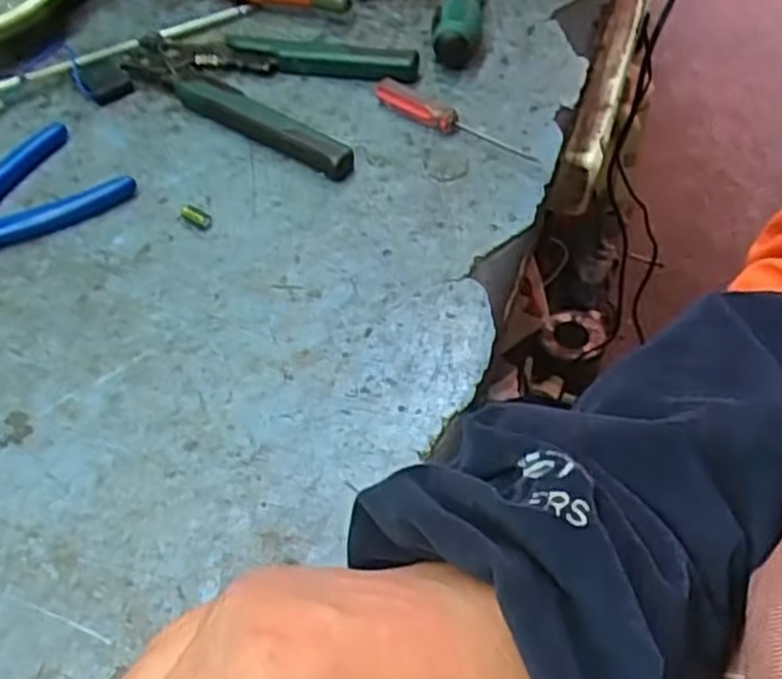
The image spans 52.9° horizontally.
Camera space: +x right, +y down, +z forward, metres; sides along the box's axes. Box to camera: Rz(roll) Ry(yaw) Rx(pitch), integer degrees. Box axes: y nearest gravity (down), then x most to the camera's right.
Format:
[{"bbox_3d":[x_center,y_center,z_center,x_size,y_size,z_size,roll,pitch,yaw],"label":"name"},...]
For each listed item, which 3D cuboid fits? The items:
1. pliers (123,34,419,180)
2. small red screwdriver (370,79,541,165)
[{"bbox_3d":[-0.067,-0.166,0.489,0.173,0.015,0.112,29,58,23],"label":"pliers"},{"bbox_3d":[0.036,-0.127,0.451,0.109,0.013,0.016,32,60,25],"label":"small red screwdriver"}]

